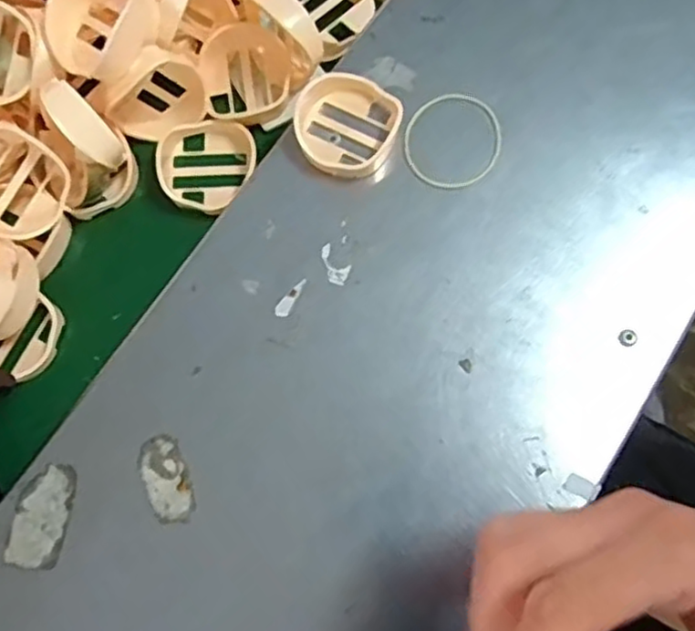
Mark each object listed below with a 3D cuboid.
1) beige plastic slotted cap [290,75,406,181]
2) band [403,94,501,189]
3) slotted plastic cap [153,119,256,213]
[{"bbox_3d":[-0.002,-0.104,0.378,0.055,0.017,0.053,0,76,0],"label":"beige plastic slotted cap"},{"bbox_3d":[0.058,-0.097,0.382,0.053,0.004,0.058,-1,75,3],"label":"band"},{"bbox_3d":[-0.083,-0.087,0.400,0.057,0.019,0.057,0,76,0],"label":"slotted plastic cap"}]

